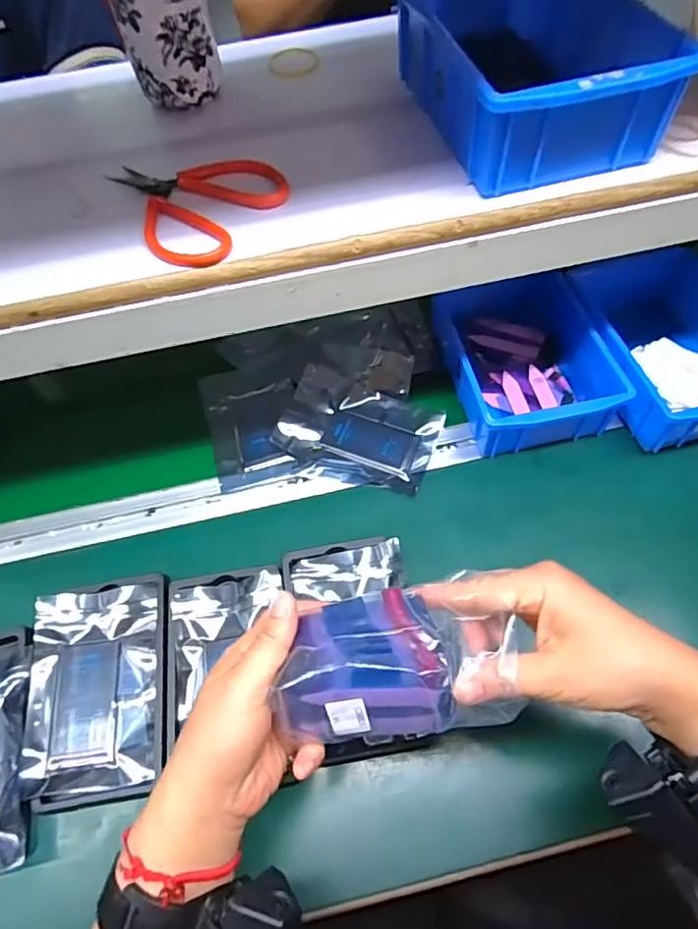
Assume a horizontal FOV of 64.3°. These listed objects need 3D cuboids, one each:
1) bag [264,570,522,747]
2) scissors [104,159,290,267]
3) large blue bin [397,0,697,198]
[{"bbox_3d":[0.025,0.109,0.308,0.124,0.040,0.075,-5,60,0],"label":"bag"},{"bbox_3d":[-0.109,-0.178,0.369,0.116,0.009,0.098,30,64,21],"label":"scissors"},{"bbox_3d":[0.120,-0.272,0.377,0.129,0.064,0.194,-14,58,-5],"label":"large blue bin"}]

